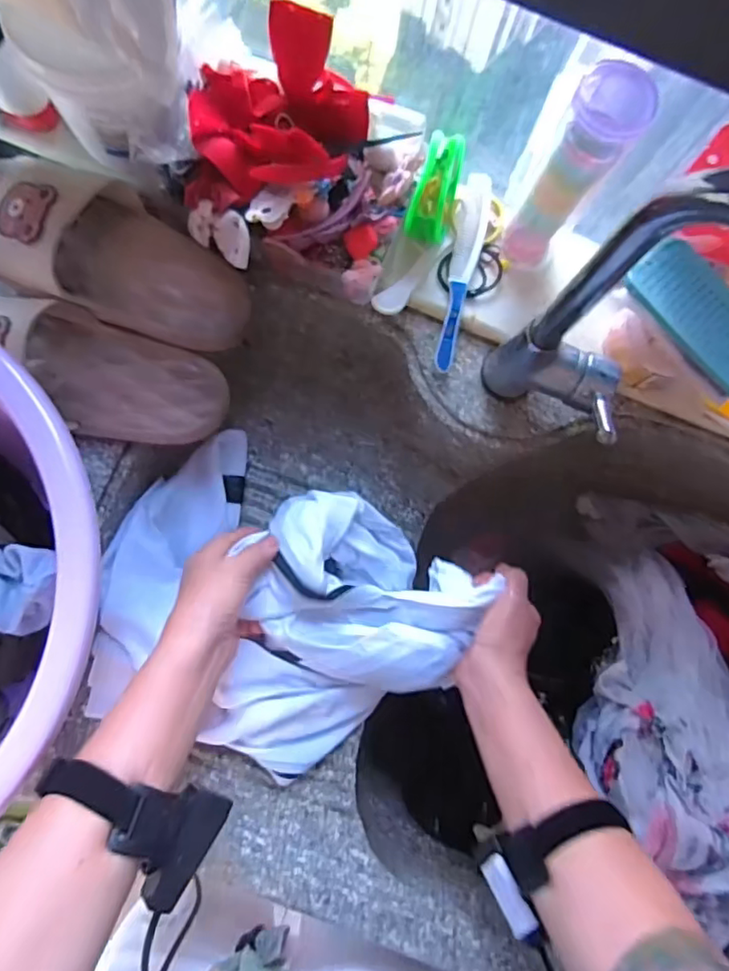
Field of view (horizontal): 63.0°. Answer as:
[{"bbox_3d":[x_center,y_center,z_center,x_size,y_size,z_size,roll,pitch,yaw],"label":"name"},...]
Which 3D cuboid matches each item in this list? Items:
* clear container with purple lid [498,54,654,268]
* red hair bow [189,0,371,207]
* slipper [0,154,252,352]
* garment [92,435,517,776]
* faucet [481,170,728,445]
[{"bbox_3d":[0.162,-0.248,0.483,0.051,0.178,0.048,32,81,-1],"label":"clear container with purple lid"},{"bbox_3d":[-0.065,-0.303,0.468,0.140,0.068,0.107,-8,83,-6],"label":"red hair bow"},{"bbox_3d":[-0.224,-0.198,0.493,0.258,0.057,0.105,17,81,-3],"label":"slipper"},{"bbox_3d":[-0.081,0.109,0.532,0.304,0.126,0.242,32,81,-1],"label":"garment"},{"bbox_3d":[0.194,-0.064,0.388,0.067,0.330,0.192,-28,86,-8],"label":"faucet"}]

